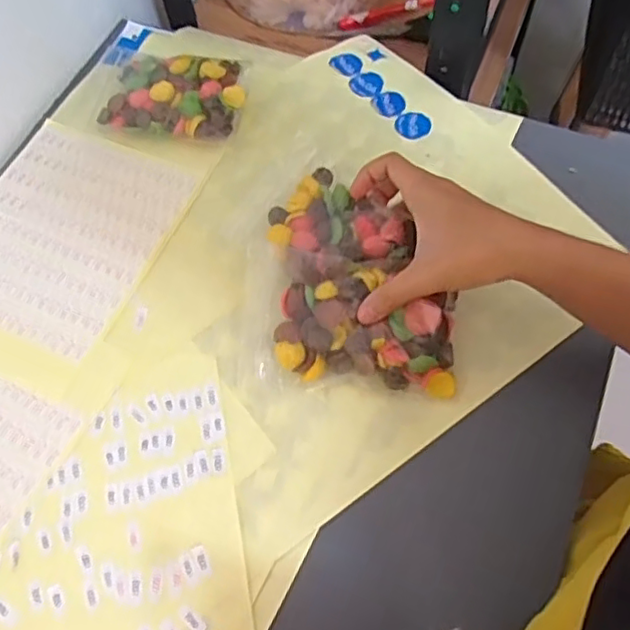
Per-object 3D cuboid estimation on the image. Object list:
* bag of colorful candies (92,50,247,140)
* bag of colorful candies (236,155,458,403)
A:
[{"bbox_3d":[-0.126,-0.185,0.509,0.137,0.026,0.082,13,66,9],"label":"bag of colorful candies"},{"bbox_3d":[0.021,-0.025,0.418,0.140,0.045,0.153,4,65,5],"label":"bag of colorful candies"}]

